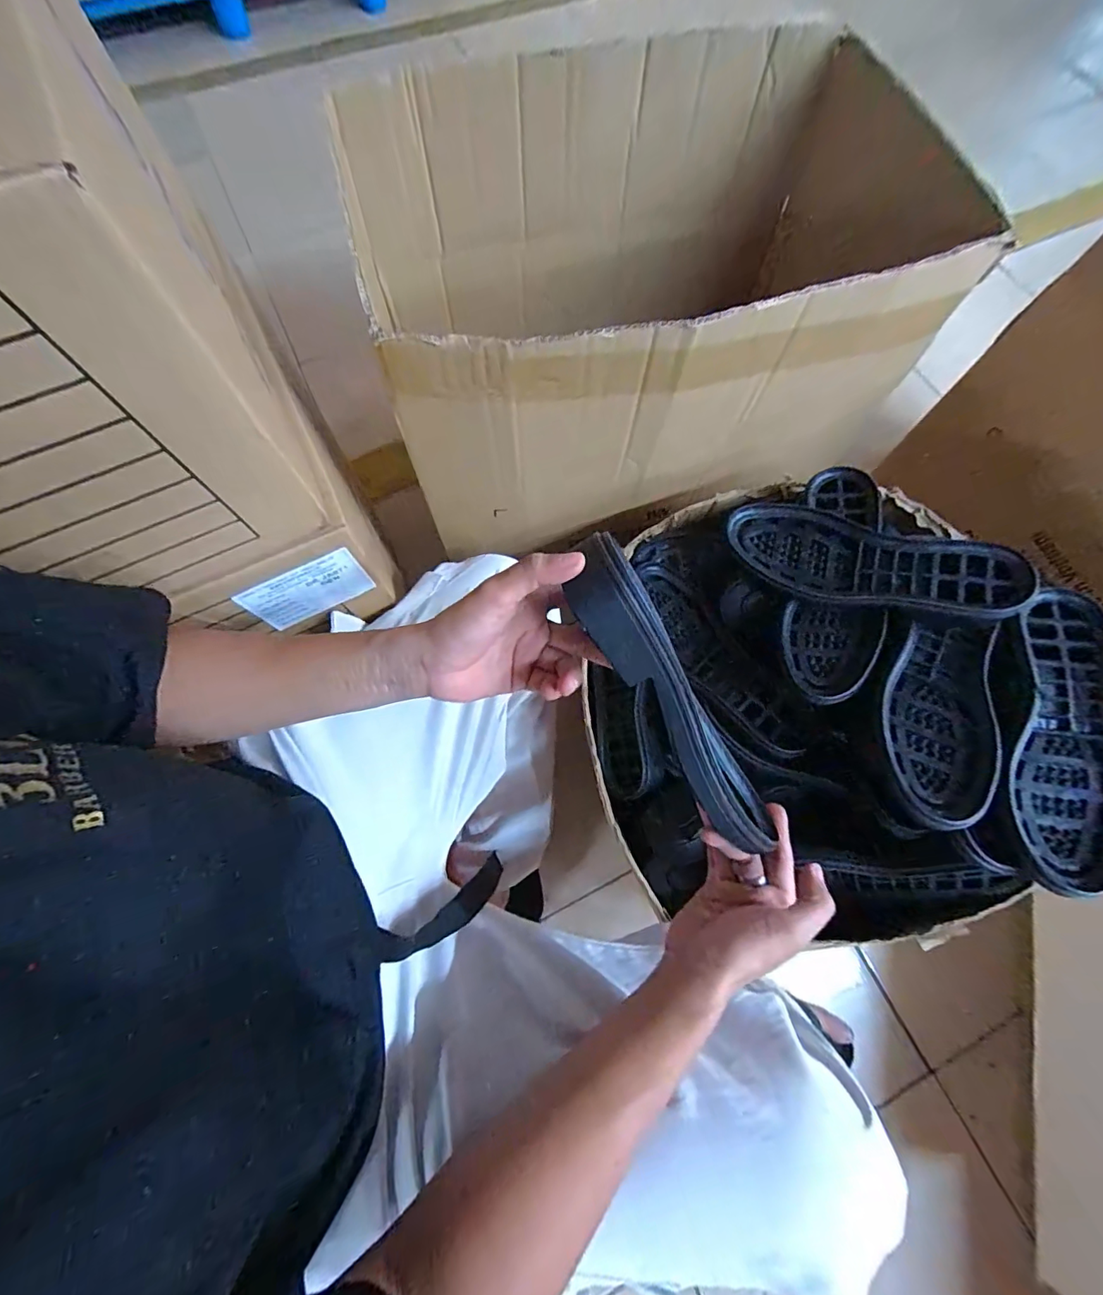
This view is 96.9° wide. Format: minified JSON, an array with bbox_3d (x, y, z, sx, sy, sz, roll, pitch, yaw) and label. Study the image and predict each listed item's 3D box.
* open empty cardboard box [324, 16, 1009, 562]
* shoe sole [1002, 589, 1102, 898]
[{"bbox_3d":[0.160,-0.441,0.587,0.724,0.278,0.458,-20,72,-7],"label":"open empty cardboard box"},{"bbox_3d":[0.423,0.070,0.401,0.079,0.029,0.244,16,72,5],"label":"shoe sole"}]

